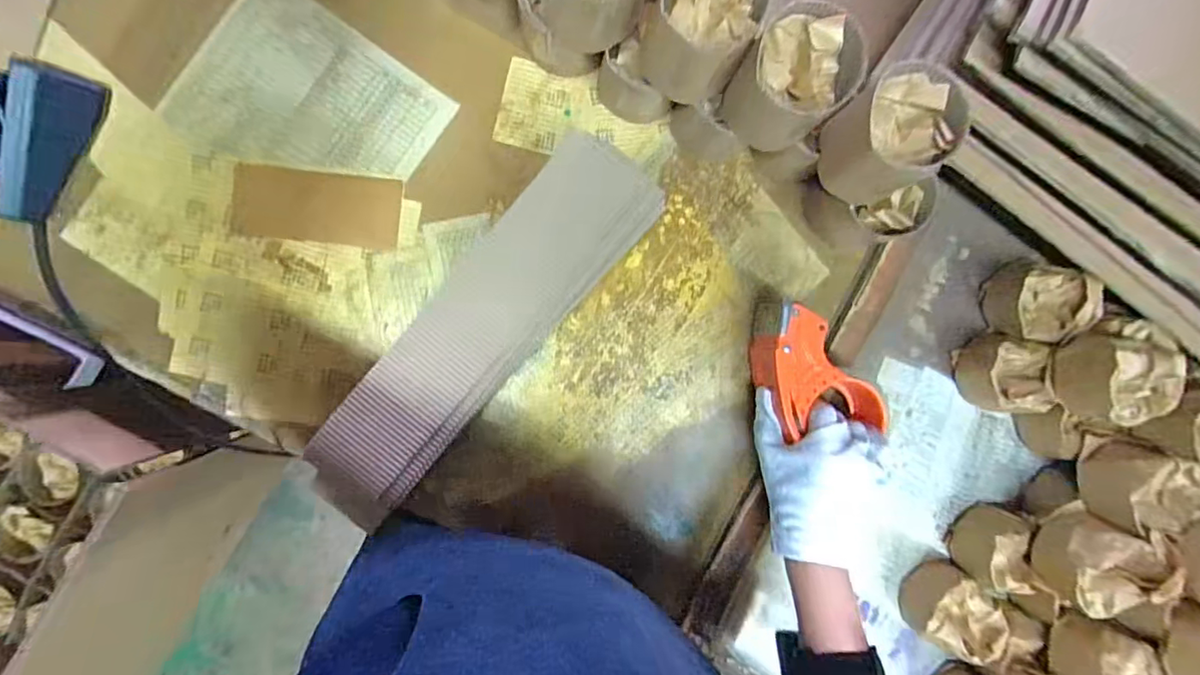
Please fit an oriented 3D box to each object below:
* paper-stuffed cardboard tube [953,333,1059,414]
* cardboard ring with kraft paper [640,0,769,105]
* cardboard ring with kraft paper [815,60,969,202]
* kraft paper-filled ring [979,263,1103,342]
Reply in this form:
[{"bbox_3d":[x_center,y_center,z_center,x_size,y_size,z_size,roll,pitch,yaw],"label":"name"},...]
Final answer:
[{"bbox_3d":[0.385,0.037,0.508,0.069,0.052,0.071,9,89,-6],"label":"paper-stuffed cardboard tube"},{"bbox_3d":[0.076,-0.236,0.401,0.074,0.064,0.090,18,88,-6],"label":"cardboard ring with kraft paper"},{"bbox_3d":[0.226,-0.158,0.419,0.083,0.076,0.080,0,90,-6],"label":"cardboard ring with kraft paper"},{"bbox_3d":[0.419,-0.034,0.511,0.065,0.061,0.073,-1,90,-6],"label":"kraft paper-filled ring"}]

